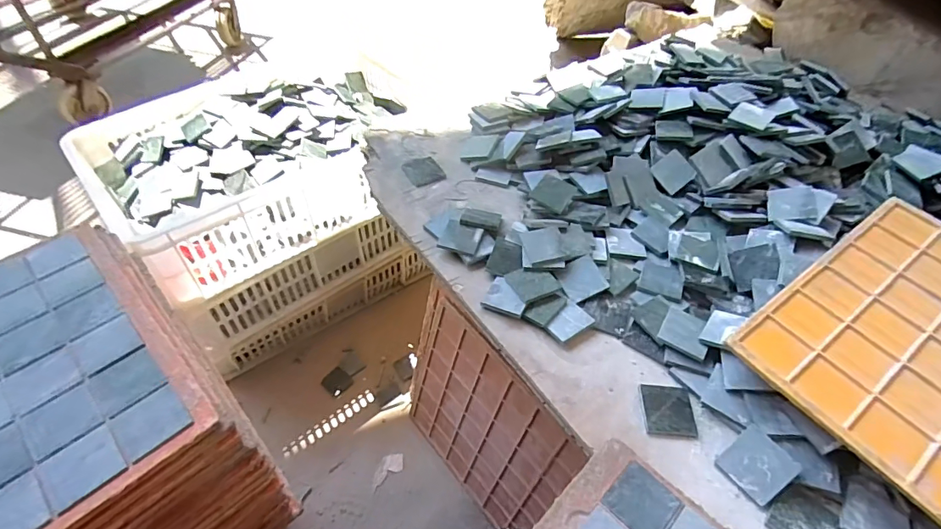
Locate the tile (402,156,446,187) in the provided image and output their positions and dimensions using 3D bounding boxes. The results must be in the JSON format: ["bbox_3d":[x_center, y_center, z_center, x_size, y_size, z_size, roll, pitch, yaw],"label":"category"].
[{"bbox_3d":[-0.066,-0.133,0.679,0.050,0.010,0.054,-22,54,-22],"label":"tile"}]

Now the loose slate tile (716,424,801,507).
[{"bbox_3d":[0.253,0.177,0.422,0.049,0.006,0.048,-46,53,5],"label":"loose slate tile"}]

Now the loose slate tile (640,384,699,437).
[{"bbox_3d":[0.195,0.144,0.471,0.050,0.008,0.049,1,50,3],"label":"loose slate tile"}]

